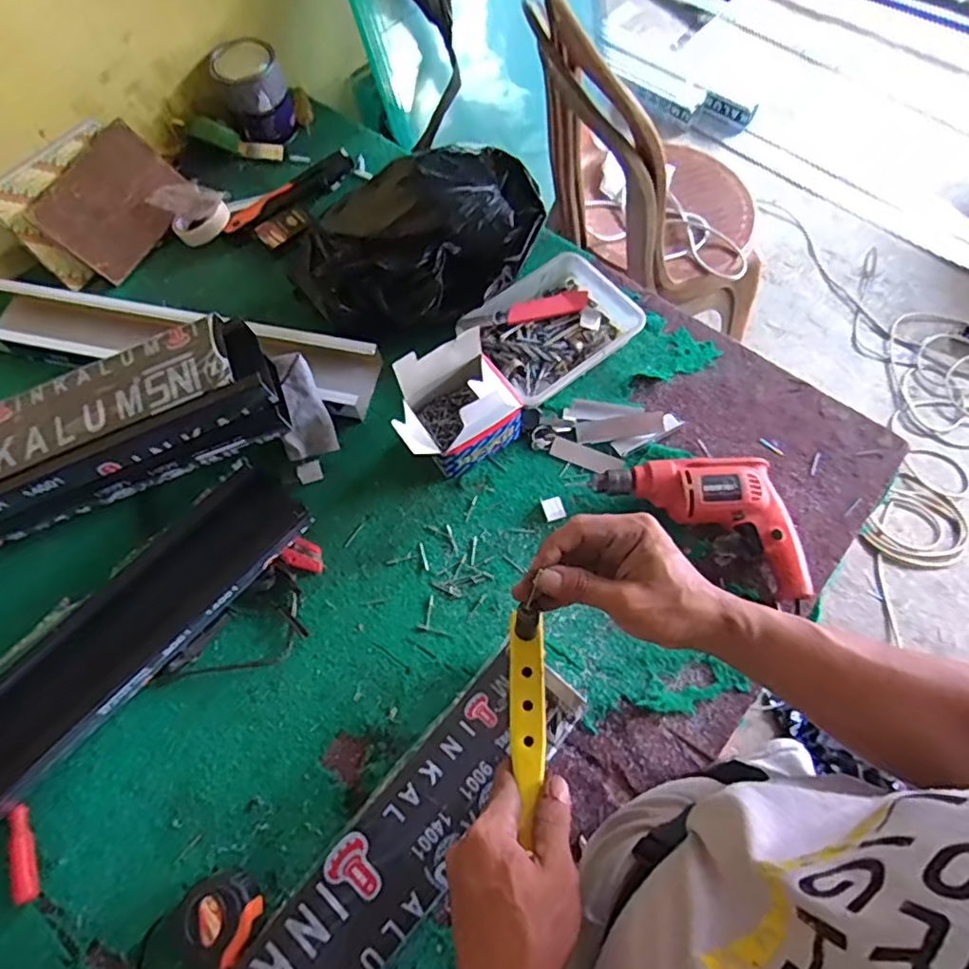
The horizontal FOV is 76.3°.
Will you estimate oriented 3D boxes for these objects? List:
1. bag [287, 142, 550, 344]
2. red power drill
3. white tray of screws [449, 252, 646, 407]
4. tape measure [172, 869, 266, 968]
[{"bbox_3d":[-0.072,-0.345,0.870,0.364,0.169,0.222,-30,68,-10],"label":"bag"},{"bbox_3d":[0.284,0.020,0.752,0.261,0.065,0.126,31,71,15],"label":"red power drill"},{"bbox_3d":[0.087,-0.219,0.862,0.231,0.062,0.180,-37,69,-15],"label":"white tray of screws"},{"bbox_3d":[-0.257,0.424,0.596,0.073,0.043,0.075,-1,65,1],"label":"tape measure"}]

